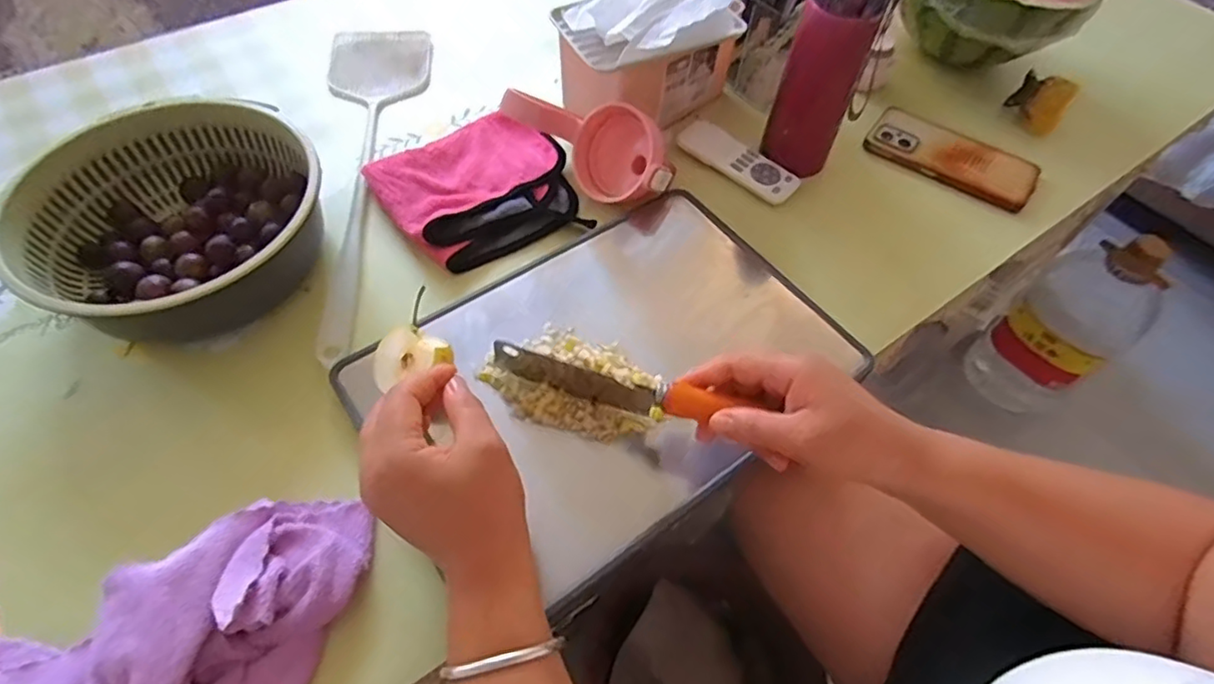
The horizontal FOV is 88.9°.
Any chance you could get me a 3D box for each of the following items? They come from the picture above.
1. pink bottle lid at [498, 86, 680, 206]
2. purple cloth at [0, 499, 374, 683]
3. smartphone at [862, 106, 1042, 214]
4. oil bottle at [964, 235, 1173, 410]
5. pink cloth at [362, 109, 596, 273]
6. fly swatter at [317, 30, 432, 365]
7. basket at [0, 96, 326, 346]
[{"bbox_3d":[-0.013,-0.181,0.569,0.159,0.064,0.065,30,60,15],"label":"pink bottle lid"},{"bbox_3d":[-0.250,0.190,0.349,0.238,0.067,0.140,-24,61,-18],"label":"purple cloth"},{"bbox_3d":[0.351,-0.188,0.632,0.162,0.018,0.072,33,61,17],"label":"smartphone"},{"bbox_3d":[0.685,-0.028,0.927,0.154,0.336,0.138,-34,65,-22],"label":"oil bottle"},{"bbox_3d":[-0.117,-0.145,0.581,0.169,0.022,0.157,-29,63,-20],"label":"pink cloth"},{"bbox_3d":[-0.228,-0.176,0.604,0.104,0.010,0.451,-6,57,-7],"label":"fly swatter"},{"bbox_3d":[-0.345,-0.093,0.514,0.219,0.088,0.188,-20,60,-16],"label":"basket"}]

